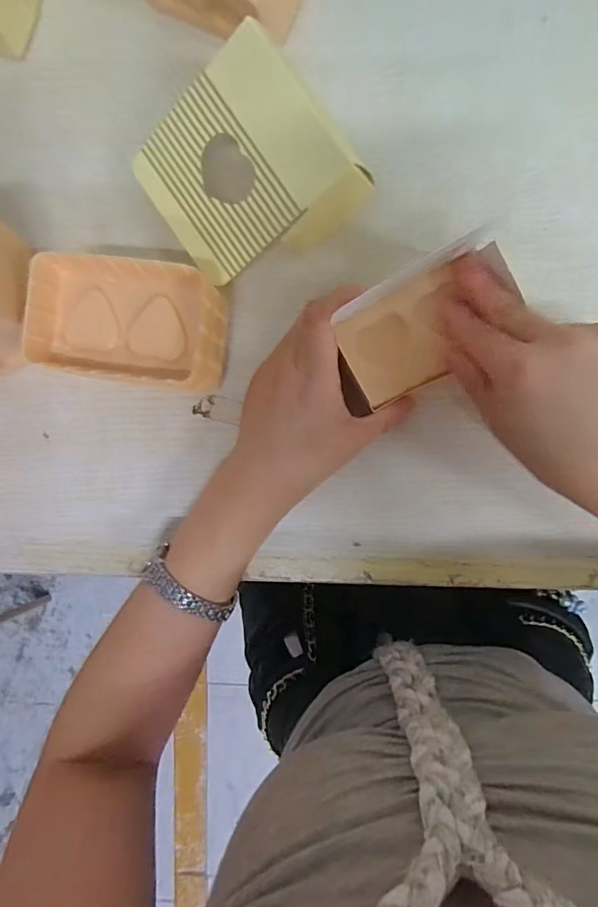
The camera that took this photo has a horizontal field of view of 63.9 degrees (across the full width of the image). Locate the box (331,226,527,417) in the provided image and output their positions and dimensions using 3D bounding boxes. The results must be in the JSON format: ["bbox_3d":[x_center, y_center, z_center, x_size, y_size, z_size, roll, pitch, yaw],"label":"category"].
[{"bbox_3d":[0.068,-0.075,0.279,0.106,0.029,0.067,-29,90,5],"label":"box"}]

